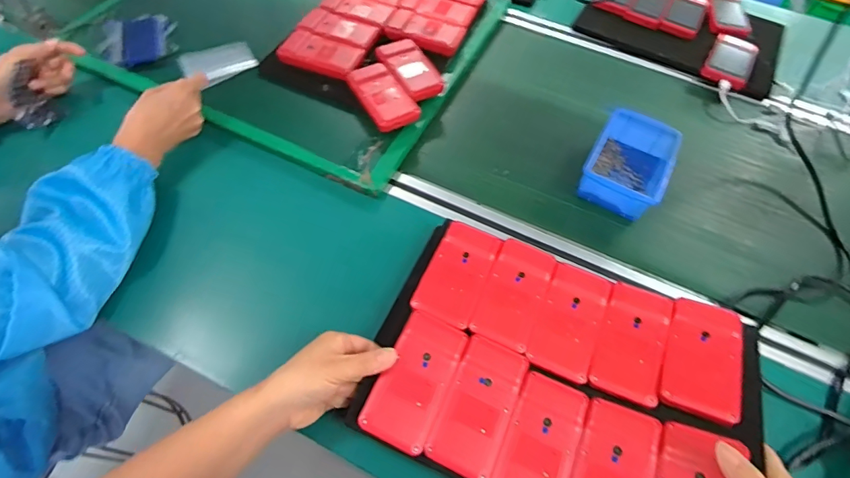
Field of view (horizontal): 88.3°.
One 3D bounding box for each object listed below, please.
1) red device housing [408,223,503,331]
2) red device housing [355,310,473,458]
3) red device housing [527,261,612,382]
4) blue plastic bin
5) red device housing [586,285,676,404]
[{"bbox_3d":[0.035,0.035,0.465,0.061,0.009,0.115,23,61,10],"label":"red device housing"},{"bbox_3d":[-0.008,0.130,0.409,0.061,0.012,0.119,23,61,10],"label":"red device housing"},{"bbox_3d":[0.149,0.083,0.446,0.061,0.006,0.116,24,61,11],"label":"red device housing"},{"bbox_3d":[0.285,-0.107,0.611,0.103,0.051,0.146,29,62,13],"label":"blue plastic bin"},{"bbox_3d":[0.207,0.100,0.433,0.060,0.010,0.118,24,61,10],"label":"red device housing"}]

